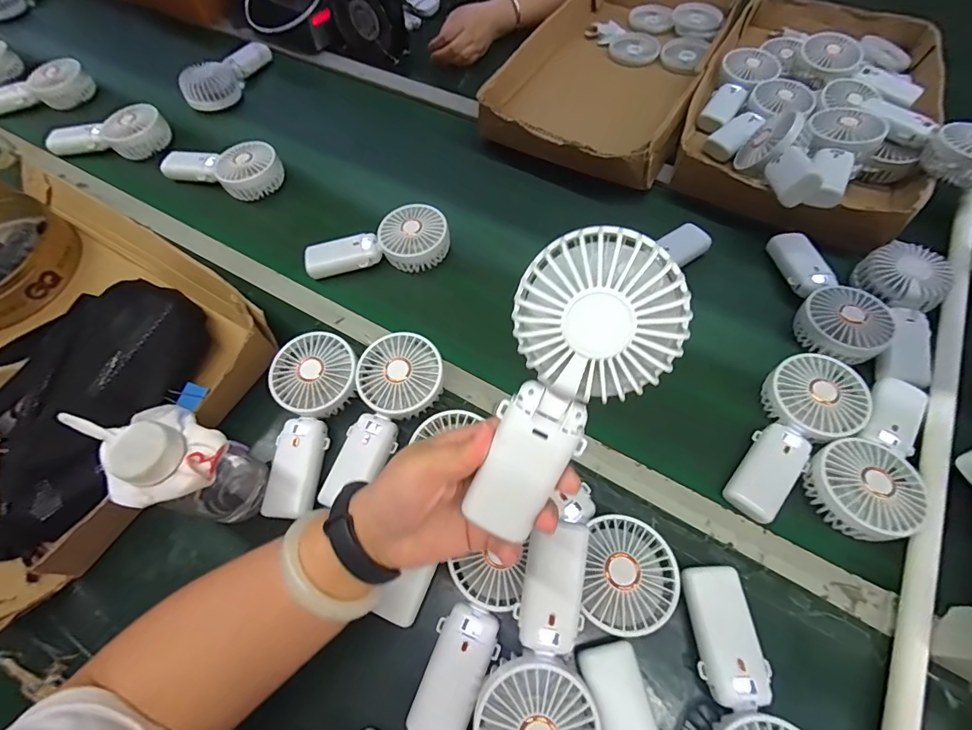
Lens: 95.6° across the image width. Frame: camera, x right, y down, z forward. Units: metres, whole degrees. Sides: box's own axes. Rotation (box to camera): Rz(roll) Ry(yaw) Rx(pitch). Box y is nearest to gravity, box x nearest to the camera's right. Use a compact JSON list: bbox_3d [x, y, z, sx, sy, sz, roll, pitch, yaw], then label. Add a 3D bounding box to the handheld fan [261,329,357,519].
[{"bbox_3d":[-0.182,0.058,0.454,0.083,0.035,0.182,4,72,2],"label":"handheld fan"}]

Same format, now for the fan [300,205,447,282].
[{"bbox_3d":[-0.140,-0.158,0.568,0.181,0.050,0.071,-8,57,-6],"label":"fan"}]

